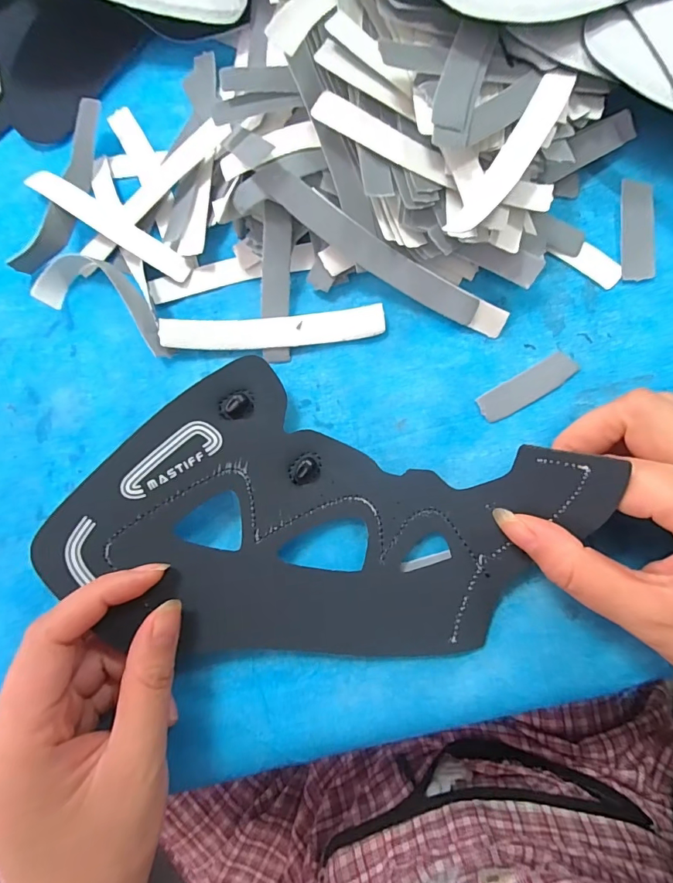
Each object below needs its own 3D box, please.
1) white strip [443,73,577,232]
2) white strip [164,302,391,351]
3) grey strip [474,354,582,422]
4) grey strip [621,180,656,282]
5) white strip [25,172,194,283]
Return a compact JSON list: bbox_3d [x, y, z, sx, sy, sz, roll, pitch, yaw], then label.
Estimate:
[{"bbox_3d":[0.073,-0.117,0.173,0.015,0.013,0.087,32,87,7],"label":"white strip"},{"bbox_3d":[-0.030,-0.052,0.203,0.104,0.004,0.016,-3,107,3],"label":"white strip"},{"bbox_3d":[0.087,-0.025,0.196,0.046,0.004,0.014,-31,82,0],"label":"grey strip"},{"bbox_3d":[0.137,-0.096,0.195,0.013,0.004,0.046,2,84,4],"label":"grey strip"},{"bbox_3d":[-0.112,-0.107,0.211,0.091,0.010,0.013,33,87,7],"label":"white strip"}]

